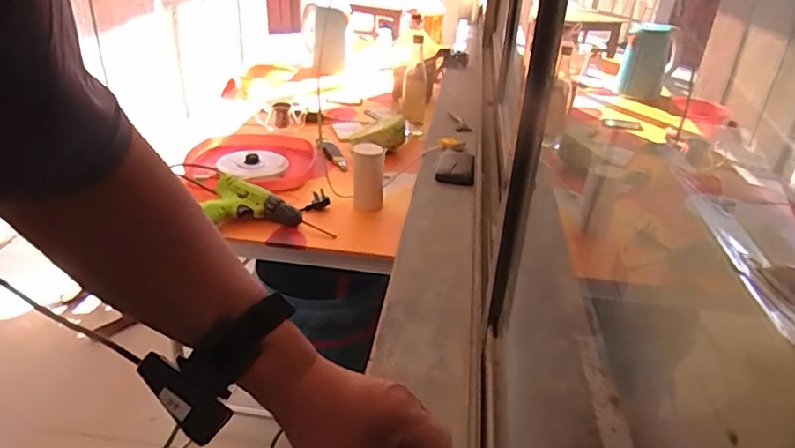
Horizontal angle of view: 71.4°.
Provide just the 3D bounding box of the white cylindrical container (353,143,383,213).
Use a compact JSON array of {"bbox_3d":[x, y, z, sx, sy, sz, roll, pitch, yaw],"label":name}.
[{"bbox_3d":[-0.058,-0.092,1.122,0.060,0.134,0.057,2,29,-1],"label":"white cylindrical container"}]

